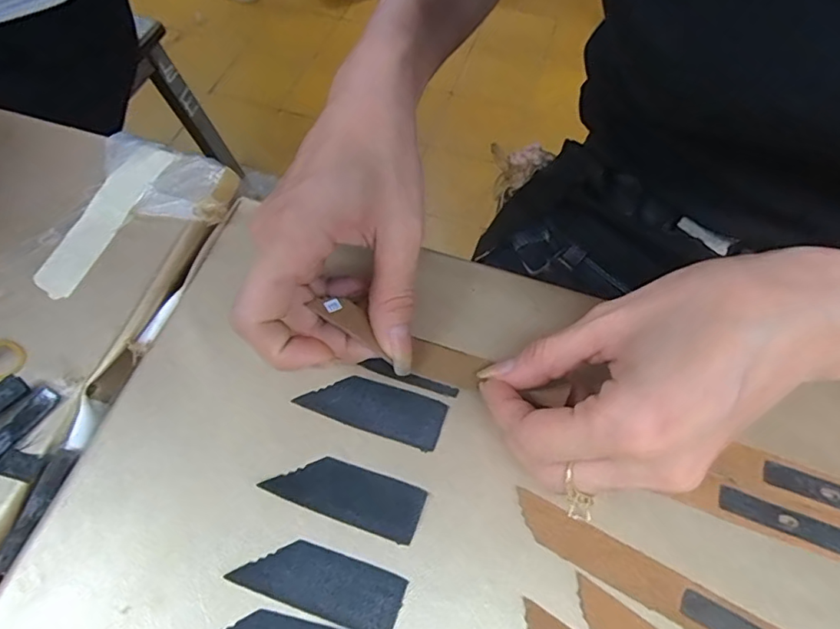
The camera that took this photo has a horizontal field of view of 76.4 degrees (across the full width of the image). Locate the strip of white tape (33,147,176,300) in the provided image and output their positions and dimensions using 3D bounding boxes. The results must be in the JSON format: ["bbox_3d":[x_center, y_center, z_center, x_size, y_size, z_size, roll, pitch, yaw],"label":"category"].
[{"bbox_3d":[-0.168,-0.053,0.286,0.024,0.004,0.101,17,64,9],"label":"strip of white tape"}]

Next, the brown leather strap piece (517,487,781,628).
[{"bbox_3d":[0.095,0.107,0.207,0.124,0.004,0.017,26,65,13],"label":"brown leather strap piece"}]

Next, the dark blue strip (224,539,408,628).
[{"bbox_3d":[-0.039,0.104,0.208,0.064,0.004,0.023,17,63,8],"label":"dark blue strip"}]

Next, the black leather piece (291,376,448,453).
[{"bbox_3d":[-0.022,0.042,0.241,0.064,0.004,0.024,15,63,7],"label":"black leather piece"}]

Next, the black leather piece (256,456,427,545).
[{"bbox_3d":[-0.031,0.074,0.223,0.063,0.004,0.022,18,63,9],"label":"black leather piece"}]

